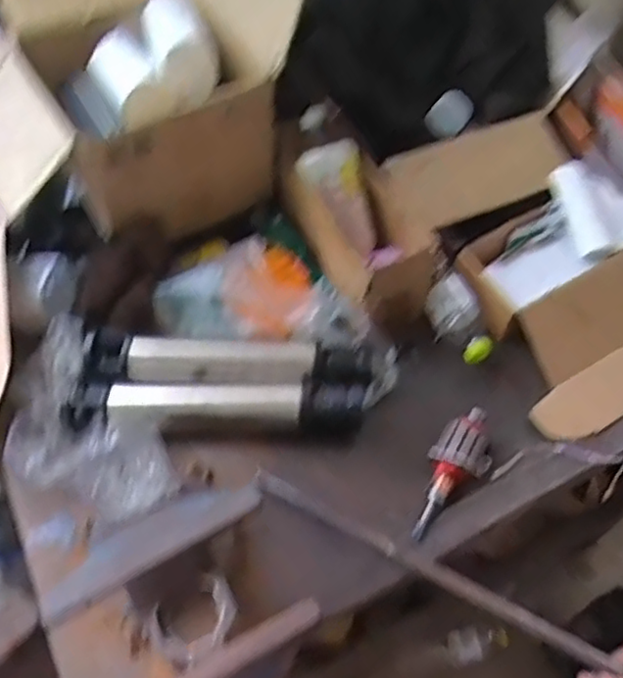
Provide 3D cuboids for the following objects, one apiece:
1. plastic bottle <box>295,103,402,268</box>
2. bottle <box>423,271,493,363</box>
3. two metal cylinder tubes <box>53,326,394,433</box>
[{"bbox_3d":[0.041,-0.210,0.896,0.077,0.068,0.216,-28,98,-18],"label":"plastic bottle"},{"bbox_3d":[0.205,-0.030,0.907,0.057,0.050,0.128,-23,56,-15],"label":"bottle"},{"bbox_3d":[-0.100,0.051,0.837,0.395,0.077,0.125,0,54,2],"label":"two metal cylinder tubes"}]

